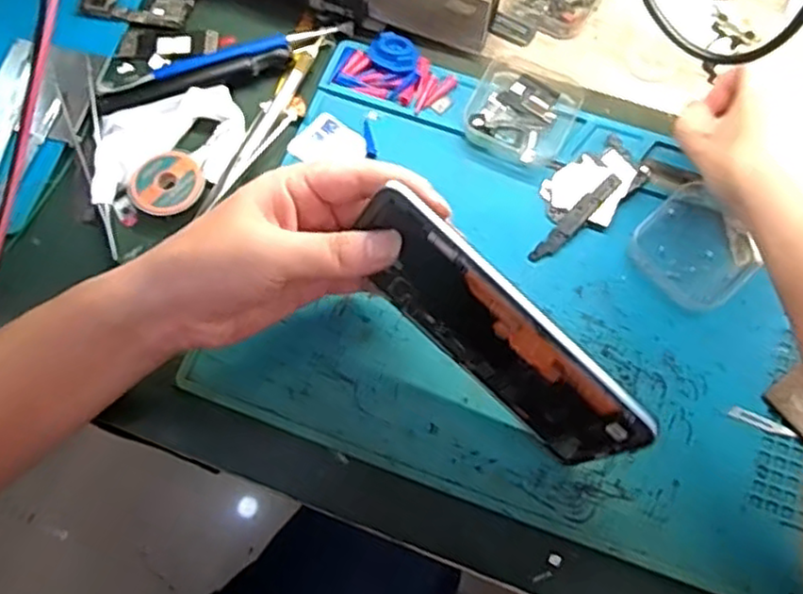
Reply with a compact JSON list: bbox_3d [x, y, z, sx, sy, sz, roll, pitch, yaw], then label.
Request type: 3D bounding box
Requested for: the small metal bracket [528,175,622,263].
[{"bbox_3d":[0.102,-0.045,0.409,0.070,0.004,0.011,-44,82,-5],"label":"small metal bracket"}]

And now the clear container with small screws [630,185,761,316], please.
[{"bbox_3d":[0.170,-0.027,0.402,0.060,0.012,0.063,-42,75,-13],"label":"clear container with small screws"}]

